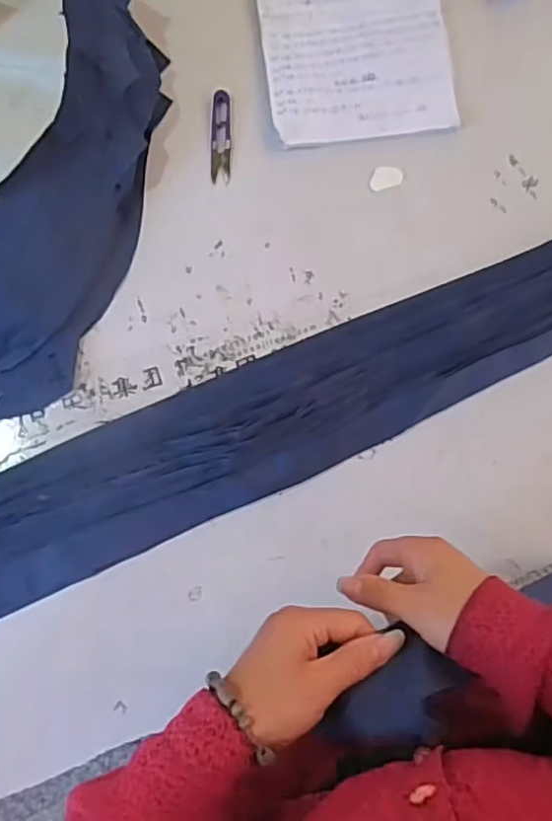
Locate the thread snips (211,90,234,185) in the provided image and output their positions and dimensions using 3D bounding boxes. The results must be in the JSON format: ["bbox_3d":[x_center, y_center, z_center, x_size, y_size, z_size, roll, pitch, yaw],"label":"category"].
[{"bbox_3d":[-0.061,-0.306,0.715,0.024,0.005,0.105,0,84,0],"label":"thread snips"}]

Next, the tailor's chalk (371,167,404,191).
[{"bbox_3d":[0.123,-0.260,0.713,0.037,0.004,0.026,-15,84,-2],"label":"tailor's chalk"}]

